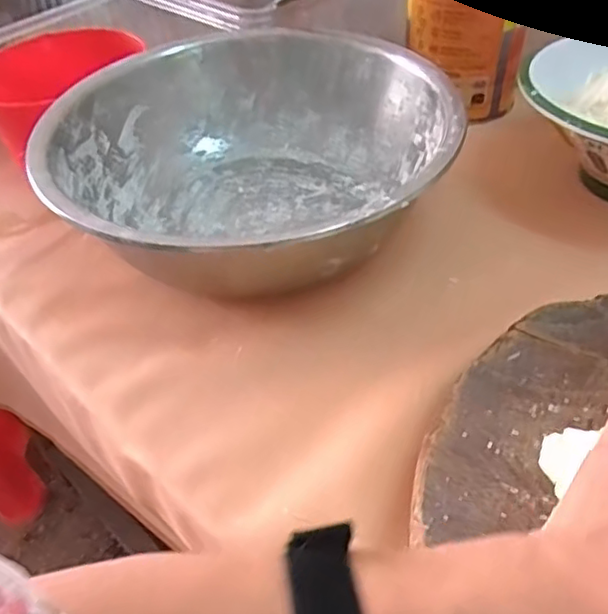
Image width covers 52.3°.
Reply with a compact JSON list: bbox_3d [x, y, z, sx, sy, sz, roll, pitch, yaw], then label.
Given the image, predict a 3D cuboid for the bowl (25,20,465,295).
[{"bbox_3d":[-0.040,-0.122,0.534,0.324,0.105,0.321,-2,44,2],"label":"bowl"}]

